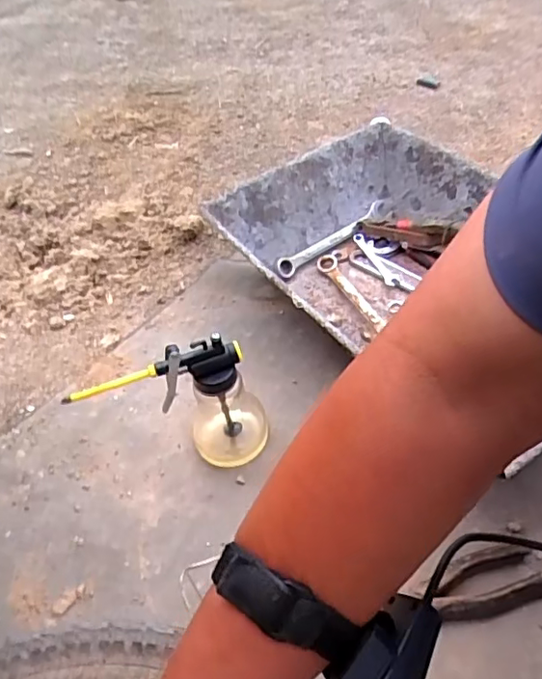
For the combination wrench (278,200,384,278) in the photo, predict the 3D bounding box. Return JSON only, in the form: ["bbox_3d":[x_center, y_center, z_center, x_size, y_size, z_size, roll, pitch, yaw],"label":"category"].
[{"bbox_3d":[0.086,-0.143,0.804,0.181,0.014,0.024,-35,80,-17],"label":"combination wrench"}]

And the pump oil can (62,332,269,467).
[{"bbox_3d":[-0.089,0.061,0.570,0.156,0.158,0.071,-4,49,1],"label":"pump oil can"}]

